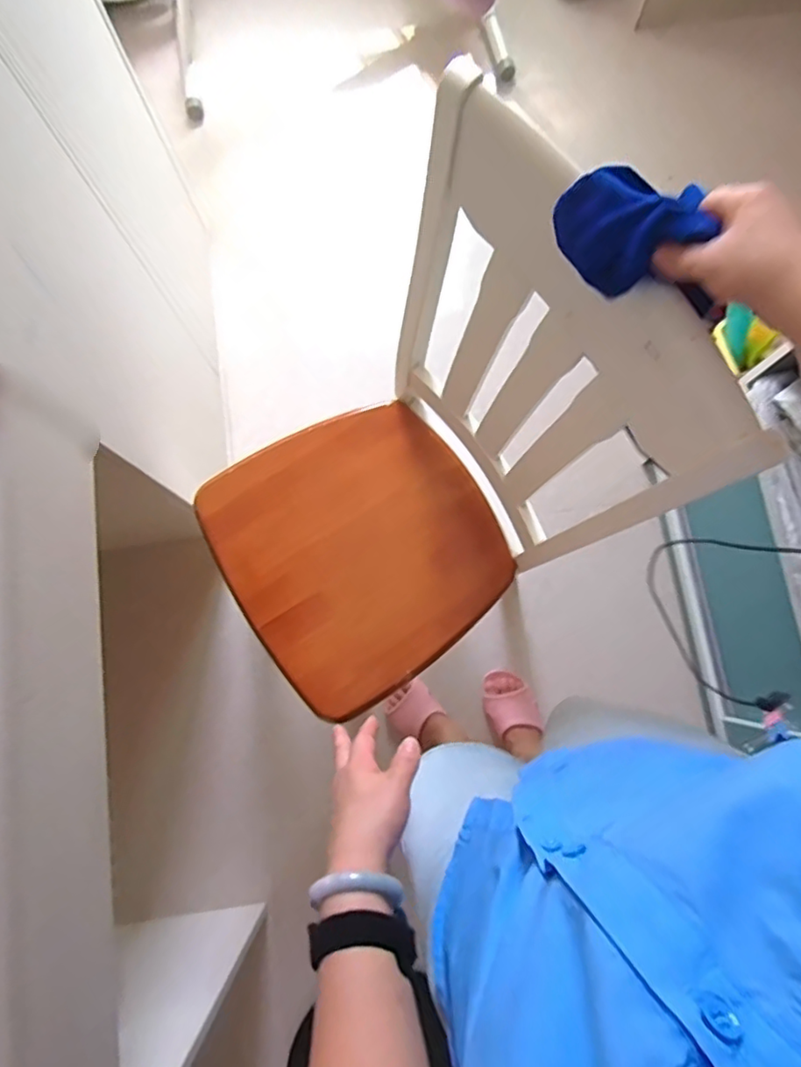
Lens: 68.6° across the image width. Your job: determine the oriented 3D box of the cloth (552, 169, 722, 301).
[{"bbox_3d":[0.180,-0.248,0.463,0.028,0.099,0.091,-26,90,-45],"label":"cloth"}]

